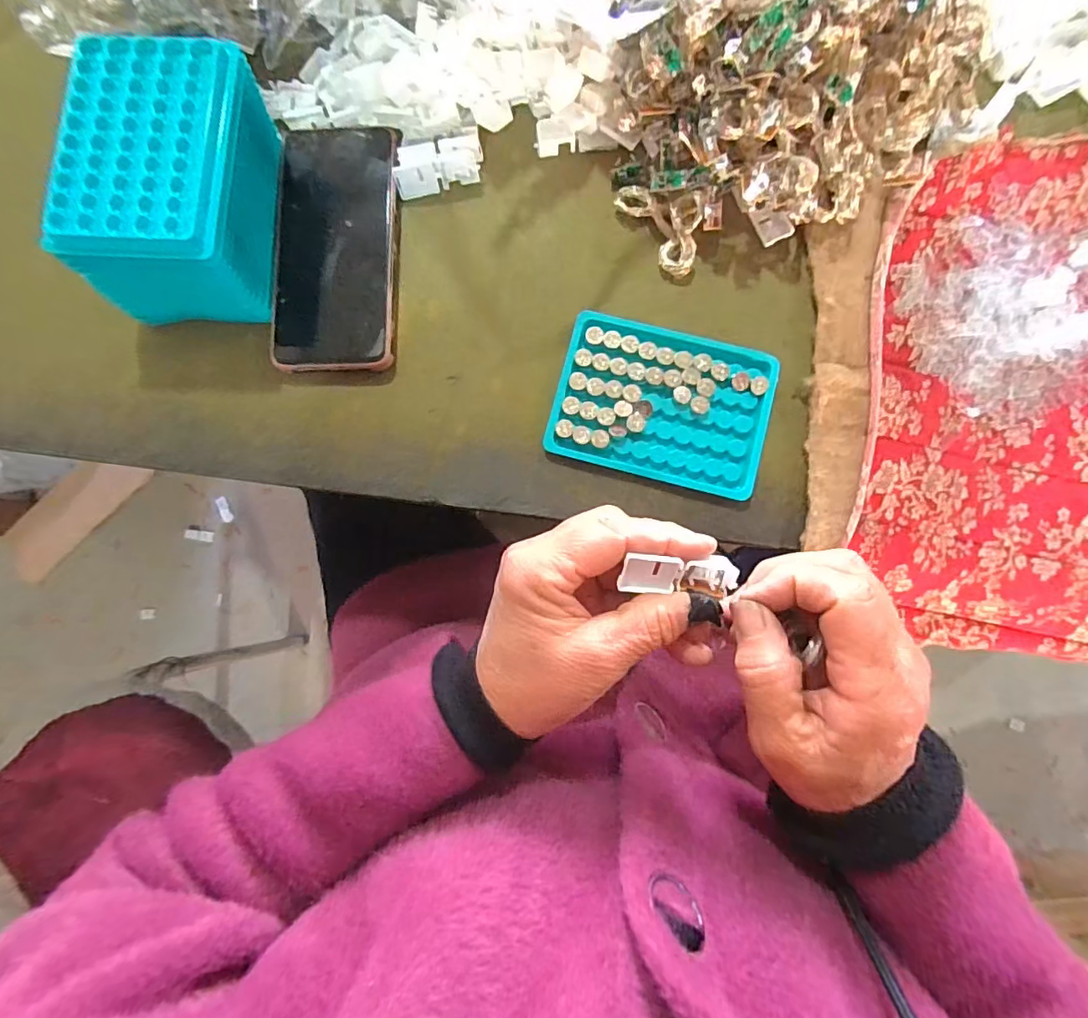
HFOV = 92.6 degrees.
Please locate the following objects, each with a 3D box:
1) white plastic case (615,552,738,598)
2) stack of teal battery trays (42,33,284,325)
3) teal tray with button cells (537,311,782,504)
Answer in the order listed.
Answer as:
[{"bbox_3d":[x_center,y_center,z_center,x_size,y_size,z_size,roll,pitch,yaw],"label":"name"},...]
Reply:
[{"bbox_3d":[0.061,0.031,0.241,0.054,0.012,0.017,2,86,-11],"label":"white plastic case"},{"bbox_3d":[-0.219,-0.192,0.319,0.088,0.080,0.137,5,84,2],"label":"stack of teal battery trays"},{"bbox_3d":[0.074,-0.066,0.326,0.130,0.012,0.093,14,85,3],"label":"teal tray with button cells"}]

